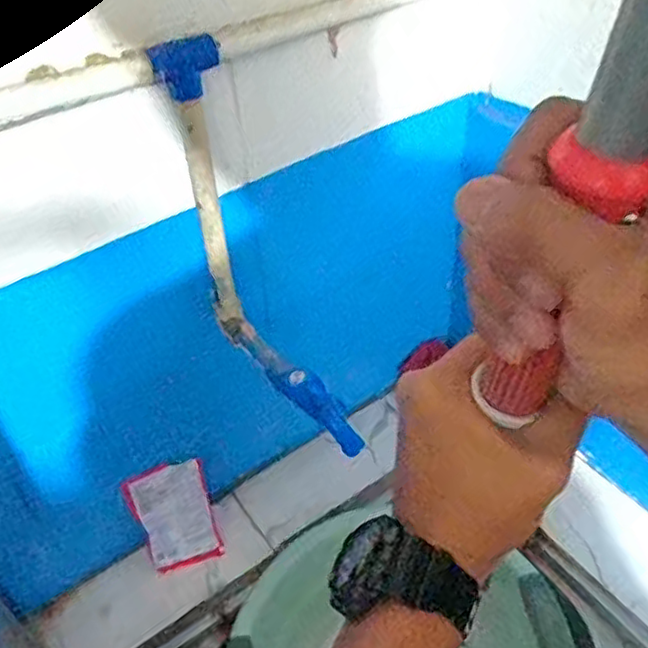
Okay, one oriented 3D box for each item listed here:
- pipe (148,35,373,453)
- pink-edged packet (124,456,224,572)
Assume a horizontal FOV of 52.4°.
[{"bbox_3d":[-0.054,-0.045,0.549,0.049,0.312,0.236,-22,46,-19],"label":"pipe"},{"bbox_3d":[-0.175,0.227,0.776,0.088,0.127,0.009,-17,11,-22],"label":"pink-edged packet"}]

